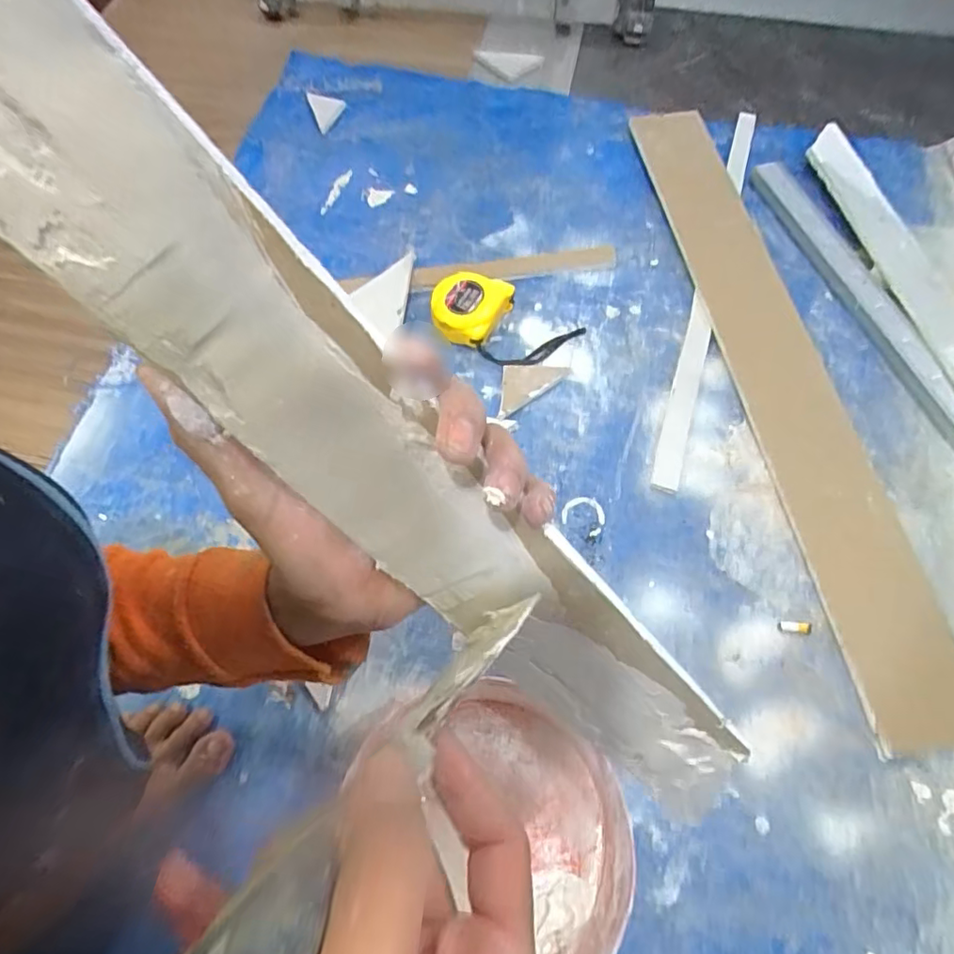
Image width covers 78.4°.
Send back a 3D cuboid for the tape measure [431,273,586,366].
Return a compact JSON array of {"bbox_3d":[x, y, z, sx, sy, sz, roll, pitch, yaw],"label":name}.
[{"bbox_3d":[0.028,-0.170,0.643,0.159,0.045,0.080,19,66,10],"label":"tape measure"}]

